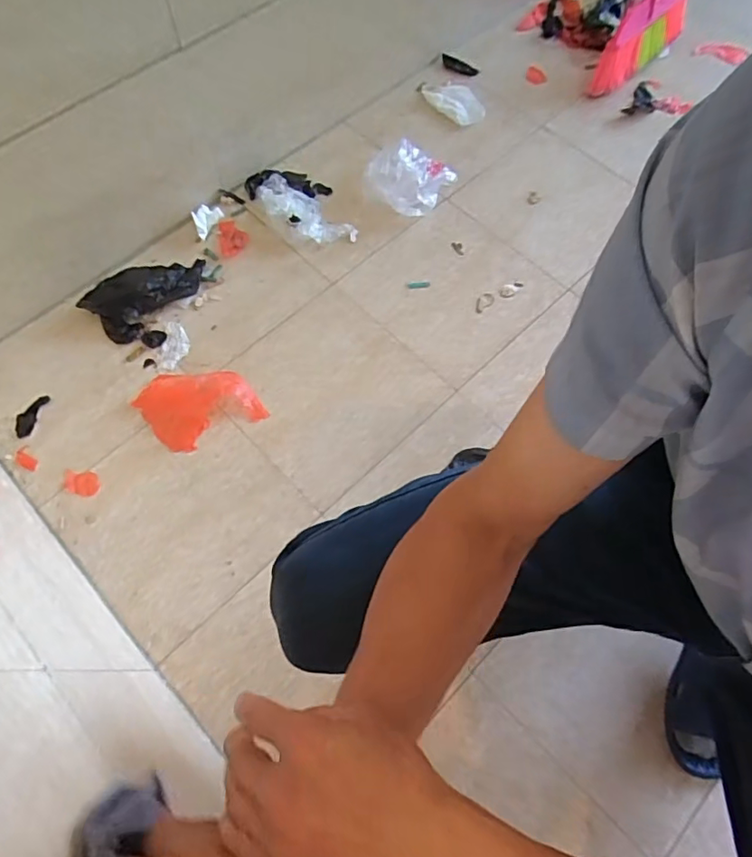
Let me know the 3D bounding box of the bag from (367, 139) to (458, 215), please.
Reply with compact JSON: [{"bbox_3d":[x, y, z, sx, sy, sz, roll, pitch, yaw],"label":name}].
[{"bbox_3d":[0.061,-0.478,1.031,0.136,0.056,0.144,-41,74,-16],"label":"bag"}]

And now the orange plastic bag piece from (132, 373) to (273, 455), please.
[{"bbox_3d":[-0.278,-0.040,0.859,0.170,0.031,0.121,-25,70,-11],"label":"orange plastic bag piece"}]

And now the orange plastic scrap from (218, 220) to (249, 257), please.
[{"bbox_3d":[-0.262,-0.350,1.001,0.051,0.009,0.077,-8,68,-5],"label":"orange plastic scrap"}]

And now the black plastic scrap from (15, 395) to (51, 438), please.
[{"bbox_3d":[-0.552,-0.021,0.868,0.032,0.008,0.075,11,68,3],"label":"black plastic scrap"}]

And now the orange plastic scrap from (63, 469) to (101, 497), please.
[{"bbox_3d":[-0.441,0.081,0.815,0.059,0.004,0.036,9,67,3],"label":"orange plastic scrap"}]

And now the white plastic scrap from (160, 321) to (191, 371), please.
[{"bbox_3d":[-0.337,-0.140,0.915,0.049,0.006,0.096,-2,67,-2],"label":"white plastic scrap"}]

